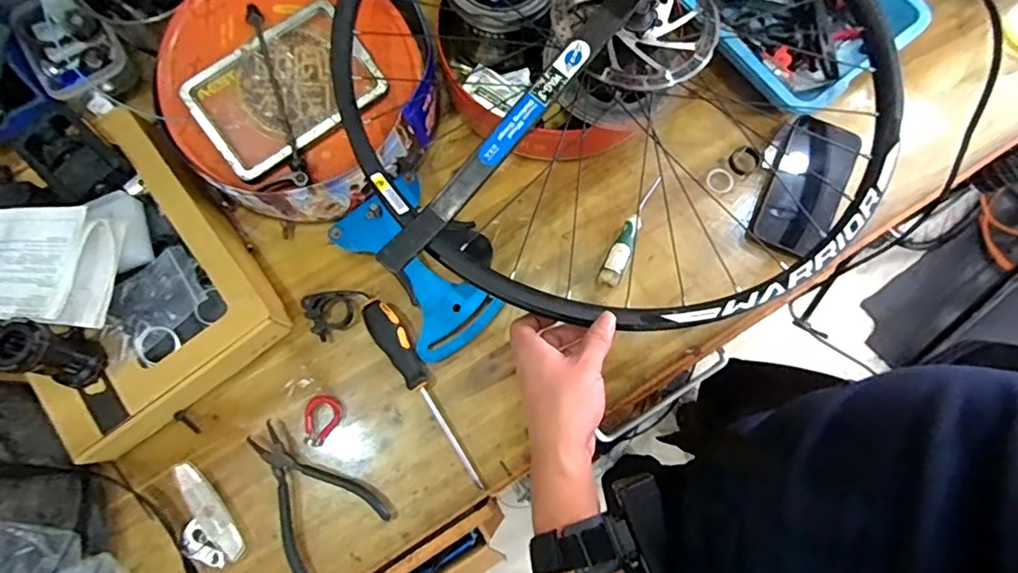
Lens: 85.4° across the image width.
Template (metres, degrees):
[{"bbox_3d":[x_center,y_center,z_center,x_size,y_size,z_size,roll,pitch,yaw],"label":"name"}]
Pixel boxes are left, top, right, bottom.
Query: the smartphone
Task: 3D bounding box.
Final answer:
[{"bbox_3d":[0.342,-0.113,0.631,0.088,0.015,0.165,26,81,12],"label":"smartphone"}]

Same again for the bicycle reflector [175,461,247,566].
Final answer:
[{"bbox_3d":[-0.313,0.234,0.556,0.046,0.019,0.109,-35,78,-8],"label":"bicycle reflector"}]

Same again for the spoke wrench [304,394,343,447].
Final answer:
[{"bbox_3d":[-0.199,0.139,0.576,0.038,0.006,0.051,29,77,8],"label":"spoke wrench"}]

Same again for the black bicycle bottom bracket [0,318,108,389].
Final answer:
[{"bbox_3d":[-0.423,0.062,0.507,0.044,0.083,0.050,14,76,4],"label":"black bicycle bottom bracket"}]

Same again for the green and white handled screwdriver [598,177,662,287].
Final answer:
[{"bbox_3d":[0.135,-0.063,0.617,0.022,0.030,0.142,23,77,6],"label":"green and white handled screwdriver"}]

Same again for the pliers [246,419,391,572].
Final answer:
[{"bbox_3d":[-0.205,0.203,0.558,0.100,0.020,0.153,-37,78,-9],"label":"pliers"}]

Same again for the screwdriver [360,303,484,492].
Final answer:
[{"bbox_3d":[-0.087,0.109,0.573,0.031,0.035,0.215,-33,77,-8],"label":"screwdriver"}]

